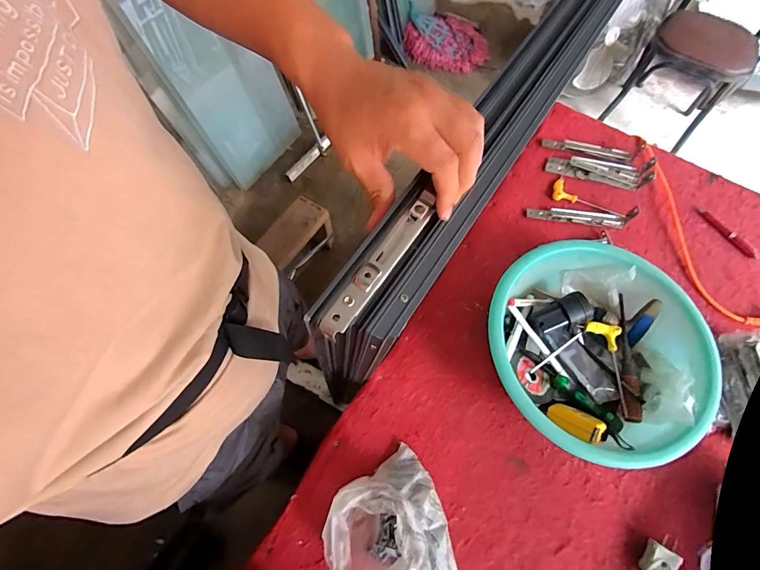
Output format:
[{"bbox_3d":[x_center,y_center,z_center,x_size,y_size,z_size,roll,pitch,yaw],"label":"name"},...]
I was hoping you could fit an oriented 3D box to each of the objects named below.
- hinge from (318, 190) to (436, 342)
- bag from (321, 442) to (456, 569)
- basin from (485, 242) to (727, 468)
[{"bbox_3d":[0.002,-0.019,0.300,0.018,0.009,0.147,32,68,11],"label":"hinge"},{"bbox_3d":[0.019,0.327,0.485,0.160,0.083,0.169,-29,71,-14],"label":"bag"},{"bbox_3d":[0.314,0.101,0.580,0.297,0.110,0.306,1,66,-2],"label":"basin"}]

